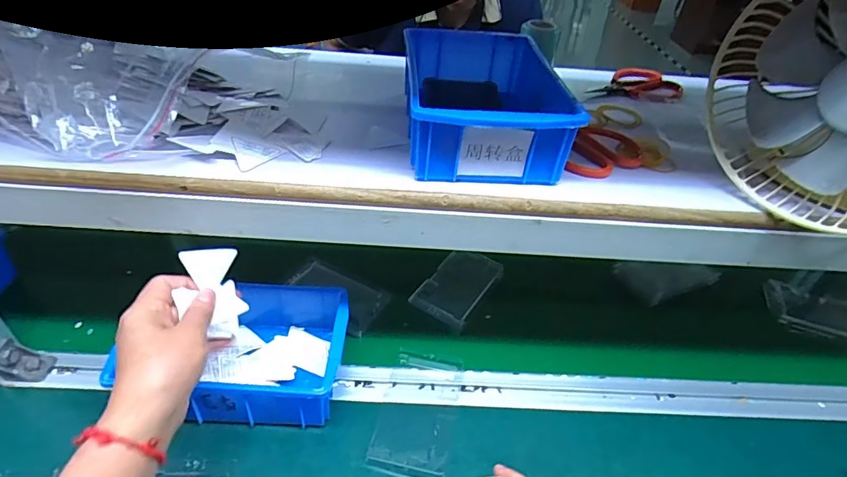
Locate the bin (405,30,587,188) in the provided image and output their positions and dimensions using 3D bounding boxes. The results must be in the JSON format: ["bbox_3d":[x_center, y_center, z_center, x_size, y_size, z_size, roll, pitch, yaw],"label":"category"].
[{"bbox_3d":[0.049,-0.129,0.438,0.128,0.068,0.197,1,40,-6],"label":"bin"}]

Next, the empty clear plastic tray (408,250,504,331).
[{"bbox_3d":[0.045,0.057,0.602,0.073,0.017,0.122,28,46,22],"label":"empty clear plastic tray"}]

